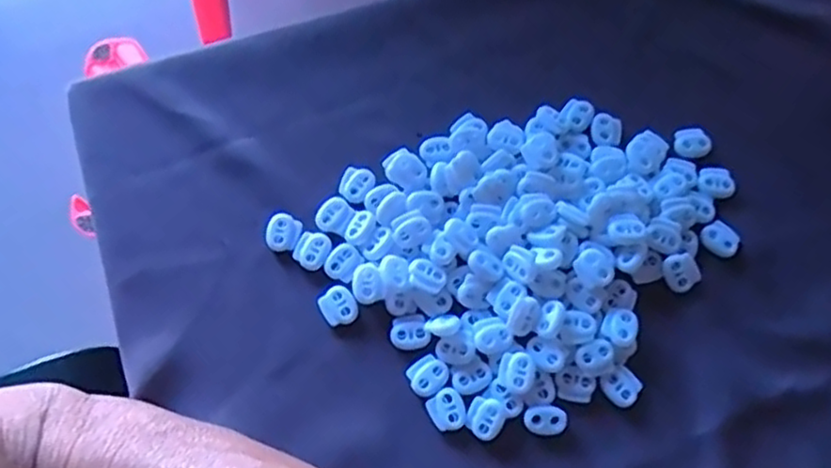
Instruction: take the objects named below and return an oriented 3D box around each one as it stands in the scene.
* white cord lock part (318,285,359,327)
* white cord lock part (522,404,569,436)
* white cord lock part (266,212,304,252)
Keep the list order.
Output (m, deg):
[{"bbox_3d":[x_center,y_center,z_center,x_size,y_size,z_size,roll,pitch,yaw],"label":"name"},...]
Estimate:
[{"bbox_3d":[-0.043,0.041,0.386,0.019,0.004,0.022,-32,74,-10],"label":"white cord lock part"},{"bbox_3d":[0.071,0.100,0.368,0.023,0.004,0.015,3,71,1],"label":"white cord lock part"},{"bbox_3d":[-0.078,-0.001,0.401,0.020,0.004,0.022,21,73,7],"label":"white cord lock part"}]

